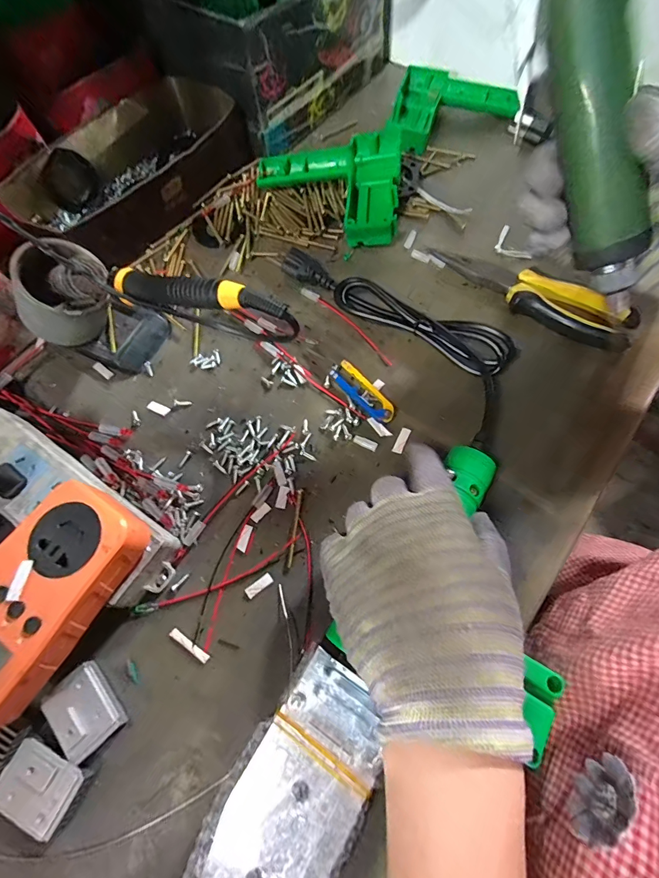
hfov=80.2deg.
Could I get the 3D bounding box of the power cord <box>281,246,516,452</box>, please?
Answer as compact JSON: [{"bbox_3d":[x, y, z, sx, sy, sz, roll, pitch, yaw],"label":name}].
[{"bbox_3d":[0.064,-0.106,0.342,0.074,0.029,0.246,-38,71,-13],"label":"power cord"}]

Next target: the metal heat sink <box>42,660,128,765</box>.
[{"bbox_3d":[-0.151,0.168,0.243,0.034,0.015,0.044,-41,72,-14],"label":"metal heat sink"}]

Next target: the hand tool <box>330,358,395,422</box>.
[{"bbox_3d":[0.029,-0.040,0.324,0.022,0.013,0.066,-38,71,-13],"label":"hand tool"}]

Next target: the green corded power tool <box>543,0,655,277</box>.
[{"bbox_3d":[0.141,-0.187,0.208,0.036,0.181,0.036,-31,26,-10],"label":"green corded power tool"}]

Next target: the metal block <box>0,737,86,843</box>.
[{"bbox_3d":[-0.167,0.200,0.227,0.043,0.014,0.032,24,70,12],"label":"metal block"}]

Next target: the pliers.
[{"bbox_3d":[0.182,-0.137,0.356,0.179,0.024,0.044,36,73,15],"label":"pliers"}]

